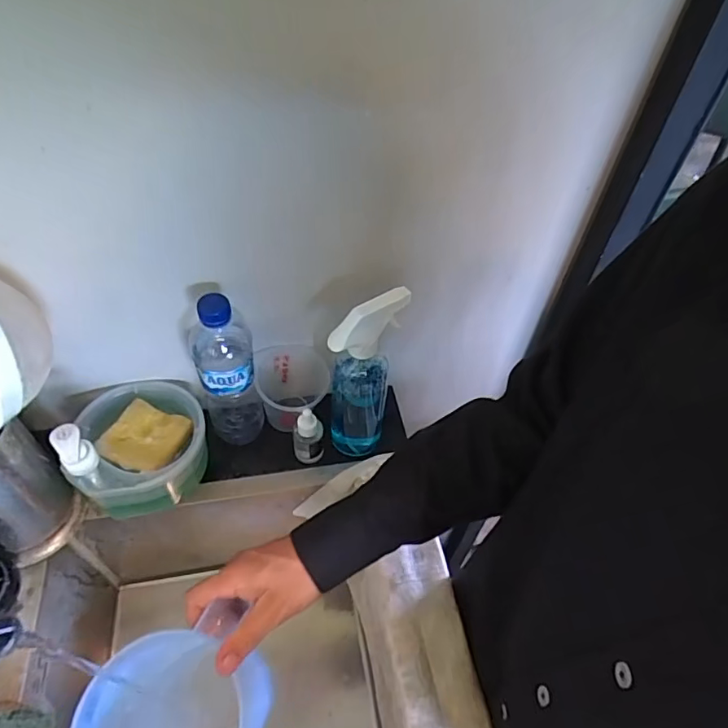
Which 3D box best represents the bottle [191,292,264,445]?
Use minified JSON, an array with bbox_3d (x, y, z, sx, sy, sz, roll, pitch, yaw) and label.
[{"bbox_3d":[-0.156,0.009,0.591,0.060,0.225,0.074,-12,52,-13],"label":"bottle"}]

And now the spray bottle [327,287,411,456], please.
[{"bbox_3d":[-0.003,0.010,0.596,0.090,0.244,0.060,-25,53,-21],"label":"spray bottle"}]

